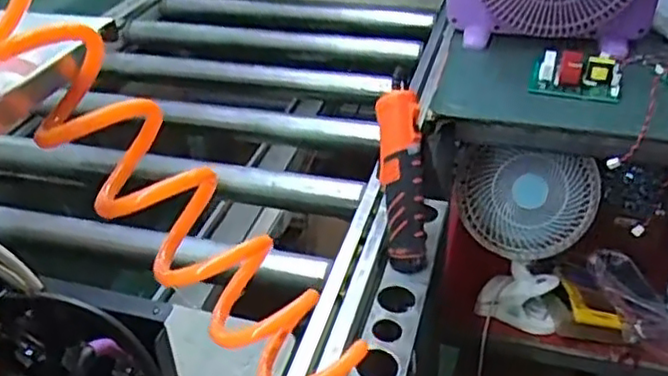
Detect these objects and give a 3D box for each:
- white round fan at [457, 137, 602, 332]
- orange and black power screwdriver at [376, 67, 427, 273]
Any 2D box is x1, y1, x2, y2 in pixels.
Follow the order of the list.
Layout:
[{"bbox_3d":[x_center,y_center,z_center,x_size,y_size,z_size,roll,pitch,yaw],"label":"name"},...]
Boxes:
[{"bbox_3d":[0.304,0.068,1.059,0.216,0.344,0.126,3,30,8],"label":"white round fan"},{"bbox_3d":[0.075,-0.014,0.722,0.046,0.212,0.041,-4,3,-3],"label":"orange and black power screwdriver"}]

